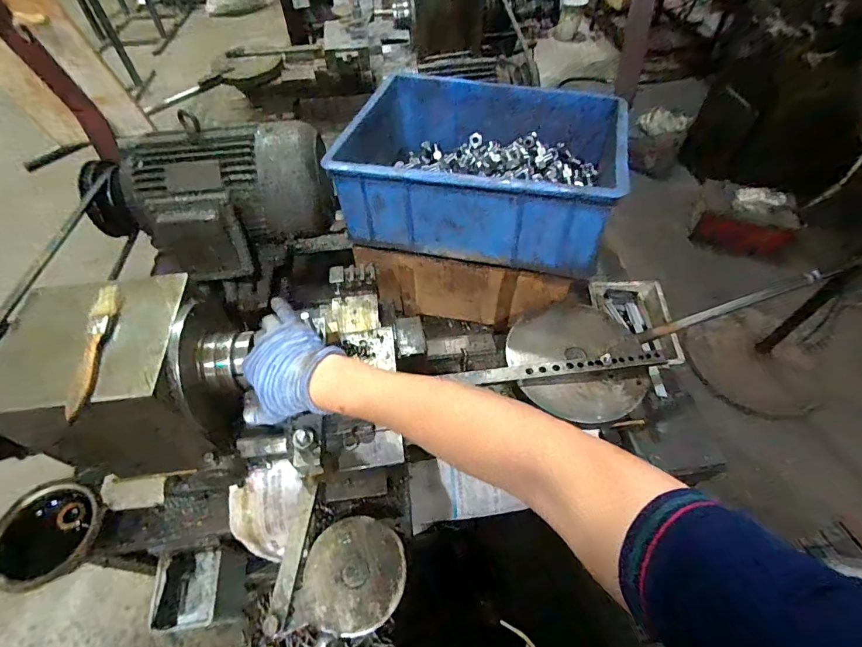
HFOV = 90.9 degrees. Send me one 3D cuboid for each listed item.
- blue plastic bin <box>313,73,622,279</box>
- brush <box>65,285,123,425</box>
[{"bbox_3d":[0.082,-0.254,0.671,0.379,0.136,0.292,11,55,10],"label":"blue plastic bin"},{"bbox_3d":[-0.333,0.021,0.419,0.019,0.016,0.155,-9,54,-5],"label":"brush"}]

